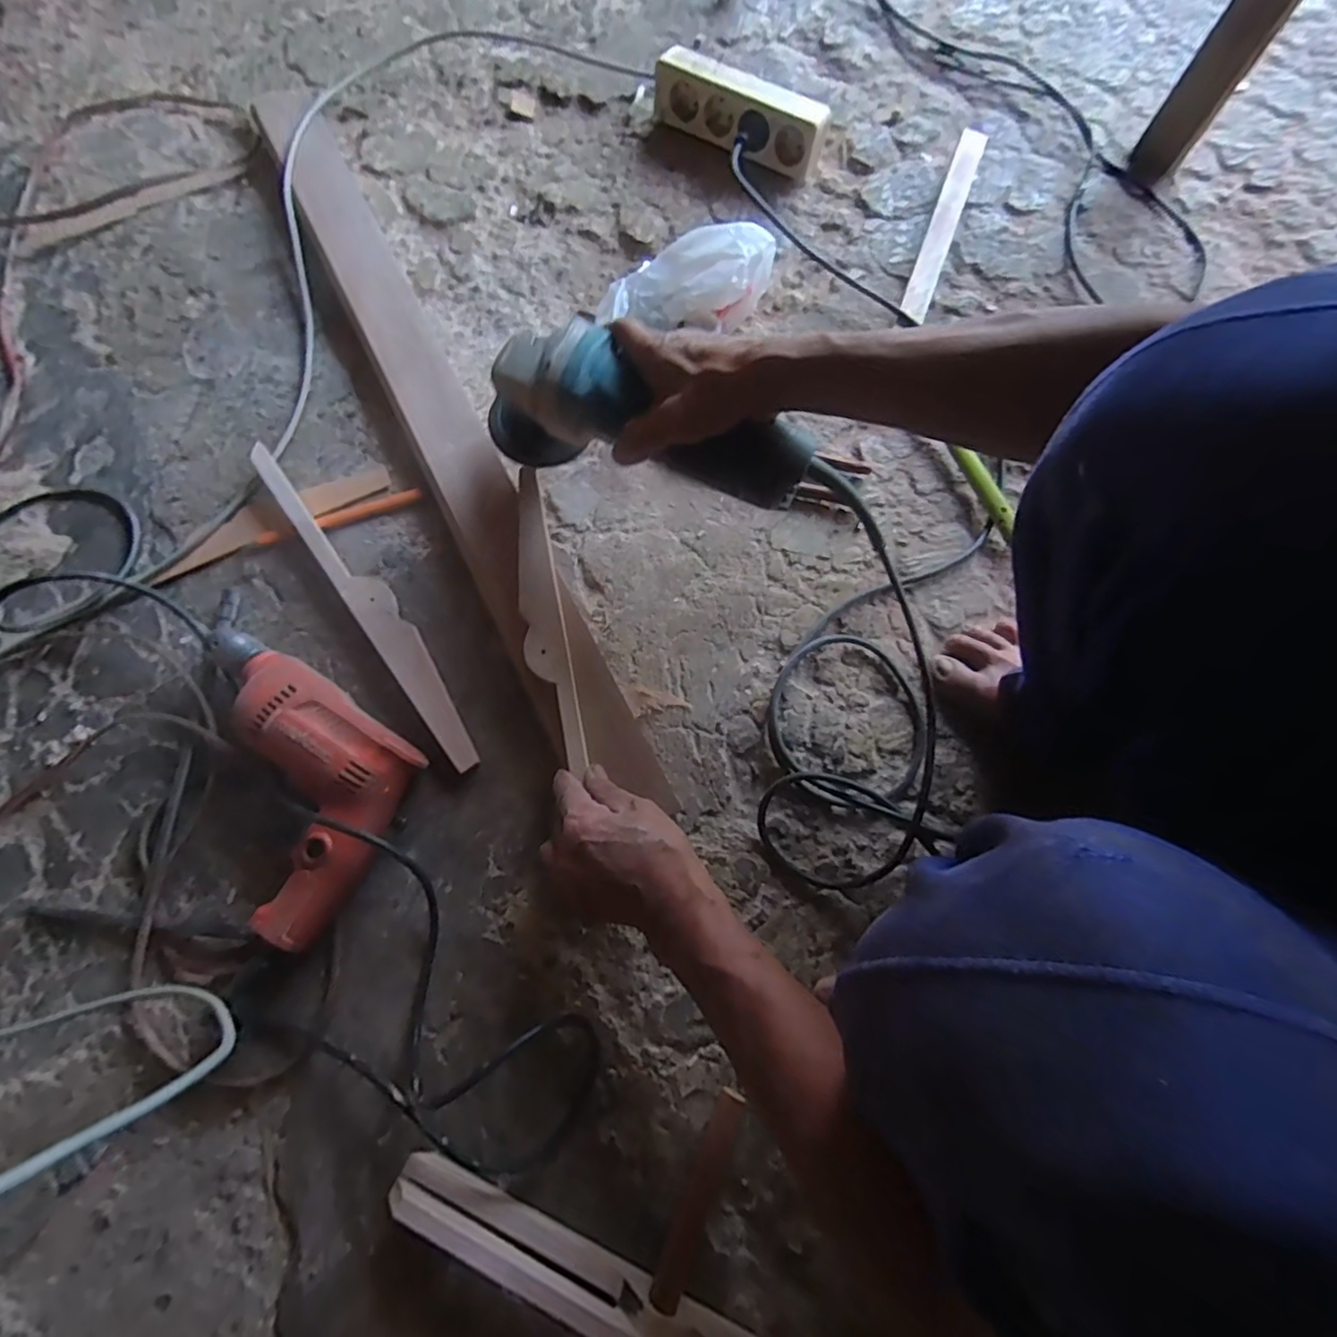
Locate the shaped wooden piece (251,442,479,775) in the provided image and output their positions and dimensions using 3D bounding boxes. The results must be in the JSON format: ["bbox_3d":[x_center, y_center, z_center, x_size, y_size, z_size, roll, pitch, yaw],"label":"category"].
[{"bbox_3d":[-0.268,-0.062,0.551,0.036,0.025,0.360,-36,78,-9],"label":"shaped wooden piece"}]

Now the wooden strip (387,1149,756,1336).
[{"bbox_3d":[-0.015,0.428,0.403,0.371,0.047,0.028,24,77,6],"label":"wooden strip"}]

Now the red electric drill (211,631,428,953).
[{"bbox_3d":[-0.317,0.082,0.495,0.234,0.057,0.162,36,78,9],"label":"red electric drill"}]

